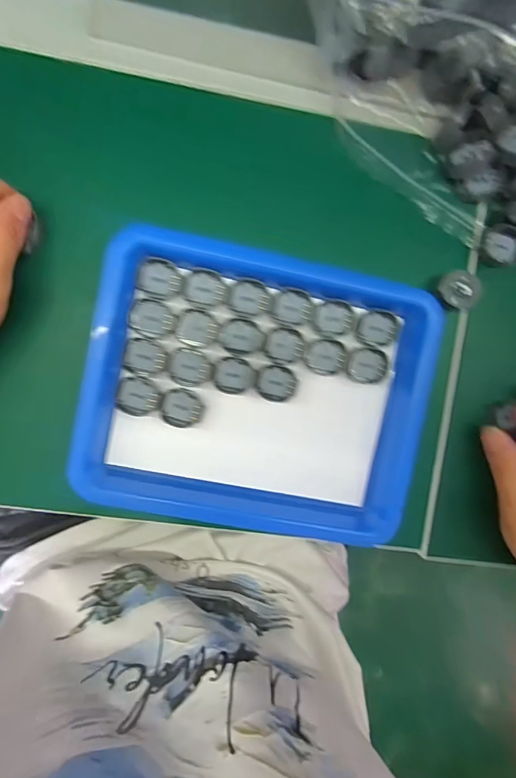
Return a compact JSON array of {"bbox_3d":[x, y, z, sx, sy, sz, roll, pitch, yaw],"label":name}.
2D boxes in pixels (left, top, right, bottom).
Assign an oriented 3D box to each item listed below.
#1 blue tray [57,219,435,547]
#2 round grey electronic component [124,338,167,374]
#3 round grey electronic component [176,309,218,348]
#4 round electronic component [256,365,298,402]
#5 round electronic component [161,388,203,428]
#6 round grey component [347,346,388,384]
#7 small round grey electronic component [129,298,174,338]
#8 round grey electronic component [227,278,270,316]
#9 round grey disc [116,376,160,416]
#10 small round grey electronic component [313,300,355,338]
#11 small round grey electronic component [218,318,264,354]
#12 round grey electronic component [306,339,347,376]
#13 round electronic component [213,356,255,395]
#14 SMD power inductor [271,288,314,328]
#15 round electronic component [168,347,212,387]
[{"bbox_3d":[0.001,0.005,0.278,0.214,0.037,0.187,11,91,-5],"label":"blue tray"},{"bbox_3d":[-0.073,-0.021,0.269,0.026,0.004,0.021,10,91,-5],"label":"round grey electronic component"},{"bbox_3d":[-0.040,-0.040,0.271,0.026,0.004,0.024,0,92,-4],"label":"round grey electronic component"},{"bbox_3d":[0.013,-0.003,0.277,0.026,0.004,0.023,7,92,-5],"label":"round electronic component"},{"bbox_3d":[-0.051,0.012,0.275,0.026,0.005,0.025,0,92,-4],"label":"round electronic component"},{"bbox_3d":[0.075,-0.016,0.283,0.028,0.004,0.025,5,92,-4],"label":"round grey component"},{"bbox_3d":[-0.069,-0.046,0.269,0.027,0.004,0.024,11,91,-5],"label":"small round grey electronic component"},{"bbox_3d":[-0.006,-0.061,0.272,0.027,0.004,0.022,11,91,-5],"label":"round grey electronic component"},{"bbox_3d":[-0.079,0.005,0.270,0.026,0.005,0.024,0,92,-4],"label":"round grey disc"},{"bbox_3d":[0.051,-0.047,0.279,0.026,0.006,0.023,12,91,-5],"label":"small round grey electronic component"},{"bbox_3d":[-0.011,-0.035,0.274,0.029,0.004,0.022,7,92,-5],"label":"small round grey electronic component"},{"bbox_3d":[0.046,-0.022,0.281,0.027,0.005,0.023,11,91,-5],"label":"round grey electronic component"},{"bbox_3d":[-0.016,-0.009,0.274,0.026,0.004,0.024,0,92,-4],"label":"round electronic component"},{"bbox_3d":[0.024,-0.054,0.275,0.027,0.006,0.024,19,91,-5],"label":"SMD power inductor"},{"bbox_3d":[-0.045,-0.014,0.272,0.027,0.004,0.025,0,92,-4],"label":"round electronic component"}]

